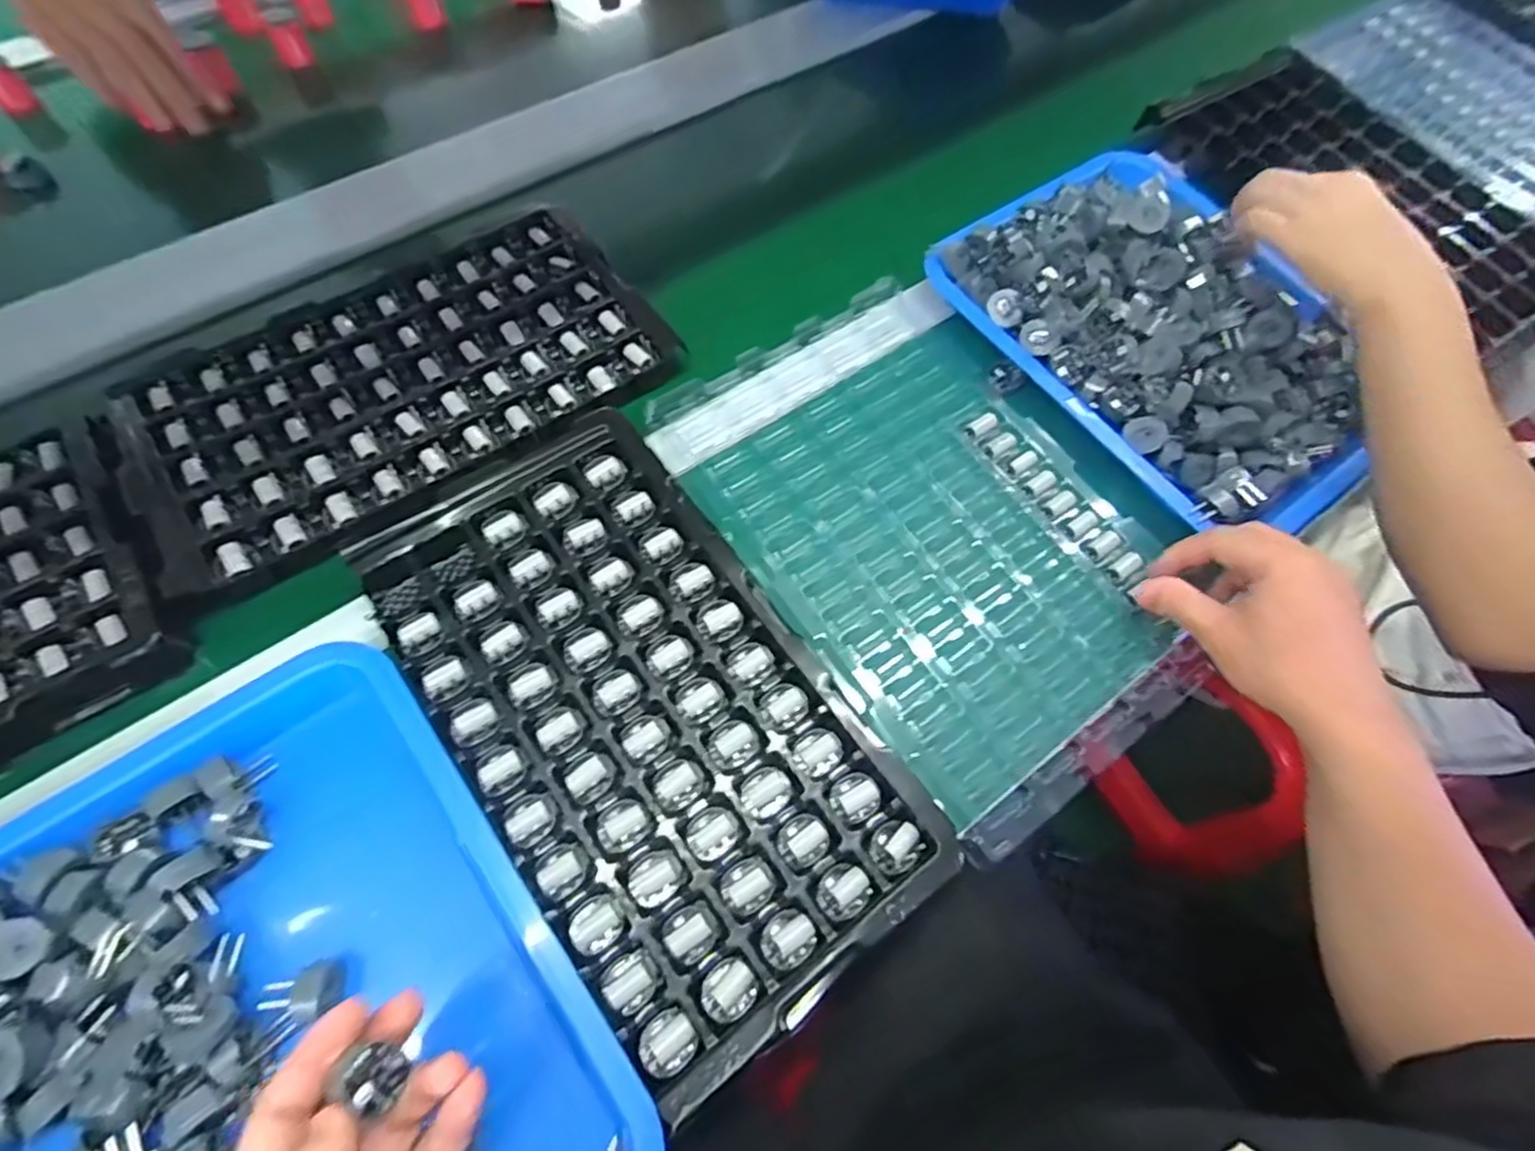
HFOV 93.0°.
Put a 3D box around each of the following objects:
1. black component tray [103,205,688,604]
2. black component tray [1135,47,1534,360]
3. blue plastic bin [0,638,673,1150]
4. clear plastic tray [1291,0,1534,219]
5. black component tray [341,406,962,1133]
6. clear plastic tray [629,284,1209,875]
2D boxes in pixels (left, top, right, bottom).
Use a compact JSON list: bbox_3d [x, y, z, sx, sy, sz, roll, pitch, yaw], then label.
[{"bbox_3d":[-0.258,-0.137,0.518,0.352,0.024,0.215,-35,71,-18],"label":"black component tray"},{"bbox_3d":[0.542,-0.358,0.659,0.214,0.031,0.361,-37,71,-19],"label":"black component tray"},{"bbox_3d":[-0.239,0.225,0.352,0.265,0.055,0.336,-34,70,-18],"label":"blue plastic bin"},{"bbox_3d":[0.717,-0.466,0.719,0.274,0.032,0.378,-28,68,-15],"label":"clear plastic tray"},{"bbox_3d":[-0.074,0.070,0.416,0.194,0.022,0.357,-33,70,-18],"label":"black component tray"},{"bbox_3d":[0.106,-0.034,0.495,0.230,0.024,0.355,-32,70,-17],"label":"clear plastic tray"}]

